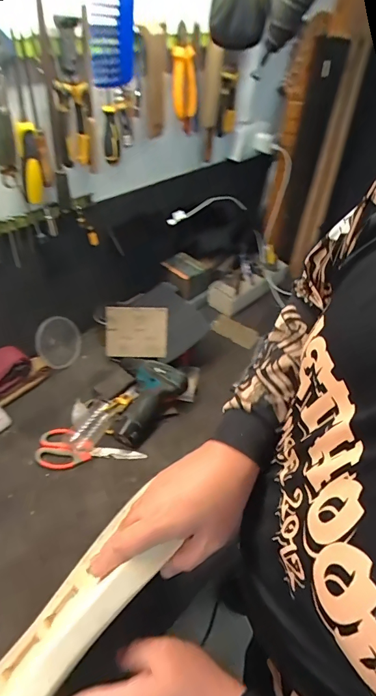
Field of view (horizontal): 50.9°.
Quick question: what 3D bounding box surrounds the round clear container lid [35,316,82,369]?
[{"bbox_3d":[-0.291,-0.013,0.907,0.025,0.113,0.118,8,-4,34],"label":"round clear container lid"}]

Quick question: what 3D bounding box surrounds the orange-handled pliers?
[{"bbox_3d":[-0.008,-0.503,0.755,0.020,0.180,0.066,32,60,25],"label":"orange-handled pliers"}]

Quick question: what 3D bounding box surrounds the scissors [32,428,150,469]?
[{"bbox_3d":[-0.187,0.199,0.762,0.202,0.022,0.078,6,44,0],"label":"scissors"}]

